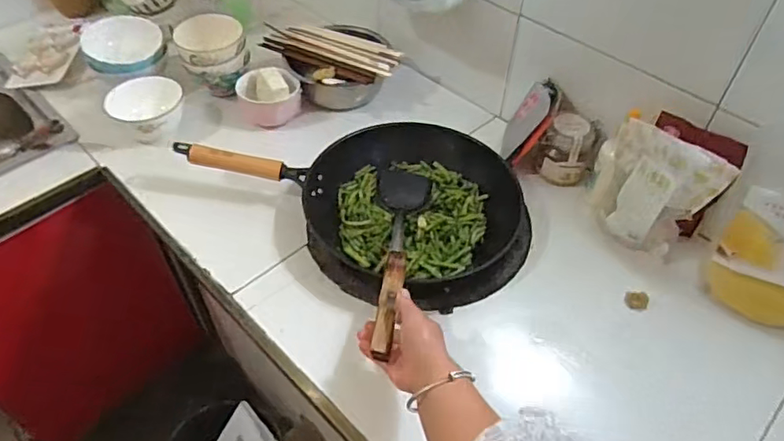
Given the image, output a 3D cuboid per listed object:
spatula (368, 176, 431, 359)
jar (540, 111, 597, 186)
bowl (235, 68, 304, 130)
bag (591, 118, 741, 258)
[{"bbox_3d":[0.008,0.035,0.787,0.082,0.034,0.398,3,31,3],"label":"spatula"},{"bbox_3d":[0.287,-0.113,0.914,0.073,0.090,0.073,17,51,15],"label":"jar"},{"bbox_3d":[-0.223,-0.221,1.038,0.112,0.085,0.106,0,49,0],"label":"bowl"},{"bbox_3d":[0.357,-0.043,0.808,0.047,0.200,0.173,-30,55,-23],"label":"bag"}]

